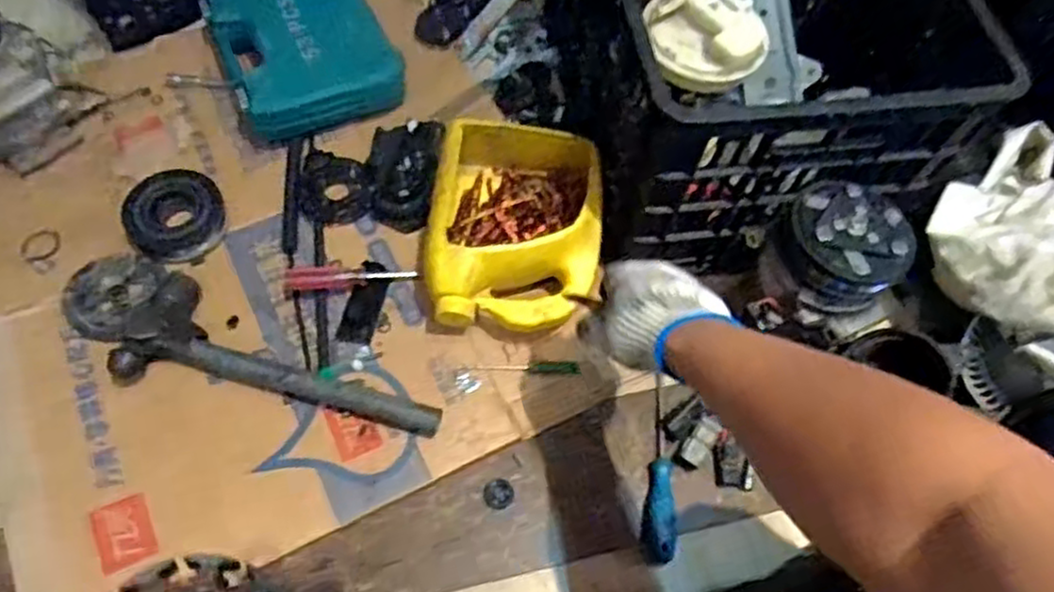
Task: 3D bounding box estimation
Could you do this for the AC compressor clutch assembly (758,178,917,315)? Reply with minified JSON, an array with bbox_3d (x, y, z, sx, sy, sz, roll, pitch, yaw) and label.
[{"bbox_3d":[0.284,-0.043,0.672,0.103,0.075,0.098,2,62,-3],"label":"AC compressor clutch assembly"}]

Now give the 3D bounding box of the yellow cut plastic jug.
[{"bbox_3d":[-0.010,-0.071,0.777,0.172,0.097,0.221,4,62,1],"label":"yellow cut plastic jug"}]

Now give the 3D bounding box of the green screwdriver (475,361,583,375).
[{"bbox_3d":[0.003,0.075,0.766,0.108,0.010,0.014,-1,62,-5],"label":"green screwdriver"}]

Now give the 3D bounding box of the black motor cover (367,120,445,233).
[{"bbox_3d":[-0.140,-0.136,0.824,0.099,0.046,0.119,-1,71,14],"label":"black motor cover"}]

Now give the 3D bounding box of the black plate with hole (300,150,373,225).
[{"bbox_3d":[-0.218,-0.126,0.847,0.080,0.022,0.088,4,62,-2],"label":"black plate with hole"}]

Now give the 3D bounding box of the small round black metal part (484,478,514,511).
[{"bbox_3d":[-0.027,0.193,0.716,0.029,0.004,0.029,2,62,-3],"label":"small round black metal part"}]

